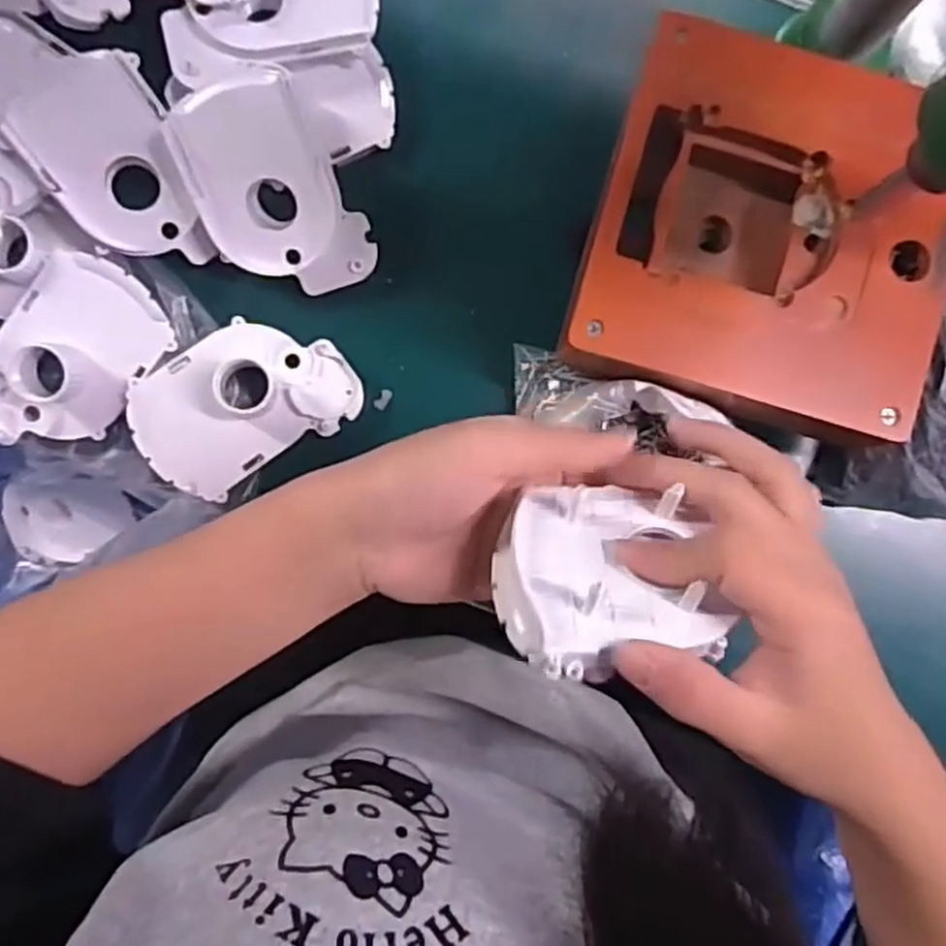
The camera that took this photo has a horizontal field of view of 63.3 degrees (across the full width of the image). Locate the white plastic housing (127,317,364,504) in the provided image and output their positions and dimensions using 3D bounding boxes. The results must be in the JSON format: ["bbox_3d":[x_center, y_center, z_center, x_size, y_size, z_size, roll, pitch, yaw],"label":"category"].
[{"bbox_3d":[-0.112,-0.036,0.374,0.101,0.017,0.069,-33,90,-3],"label":"white plastic housing"}]

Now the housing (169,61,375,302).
[{"bbox_3d":[-0.093,-0.130,0.360,0.068,0.012,0.100,-26,114,8],"label":"housing"}]

